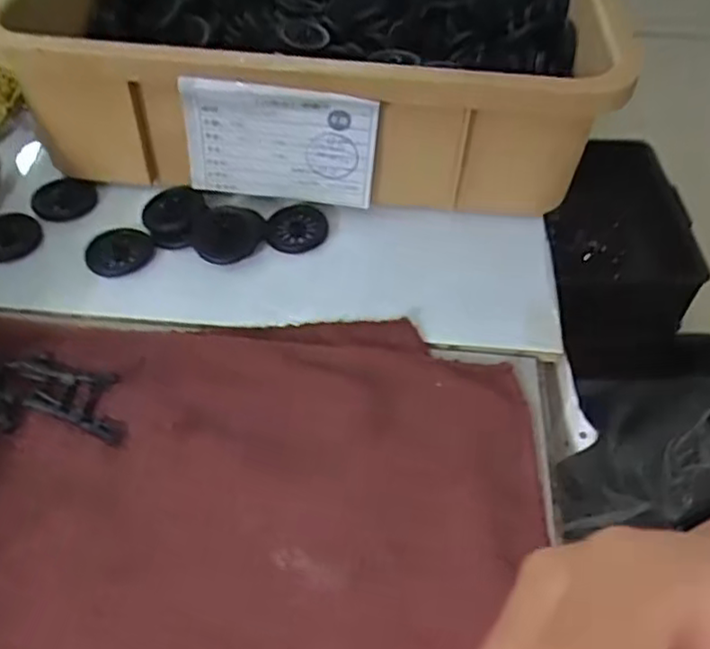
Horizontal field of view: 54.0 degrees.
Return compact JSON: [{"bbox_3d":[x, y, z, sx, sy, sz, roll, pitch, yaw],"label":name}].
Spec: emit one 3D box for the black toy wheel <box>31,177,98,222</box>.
[{"bbox_3d":[-0.183,-0.079,0.437,0.039,0.006,0.039,1,48,-1],"label":"black toy wheel"}]

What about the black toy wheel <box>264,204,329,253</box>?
[{"bbox_3d":[-0.037,-0.058,0.425,0.037,0.011,0.036,1,48,-1],"label":"black toy wheel"}]

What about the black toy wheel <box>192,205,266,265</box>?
[{"bbox_3d":[-0.075,-0.053,0.412,0.038,0.015,0.038,1,48,-1],"label":"black toy wheel"}]

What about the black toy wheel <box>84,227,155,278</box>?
[{"bbox_3d":[-0.138,-0.043,0.409,0.035,0.012,0.035,1,48,-1],"label":"black toy wheel"}]

